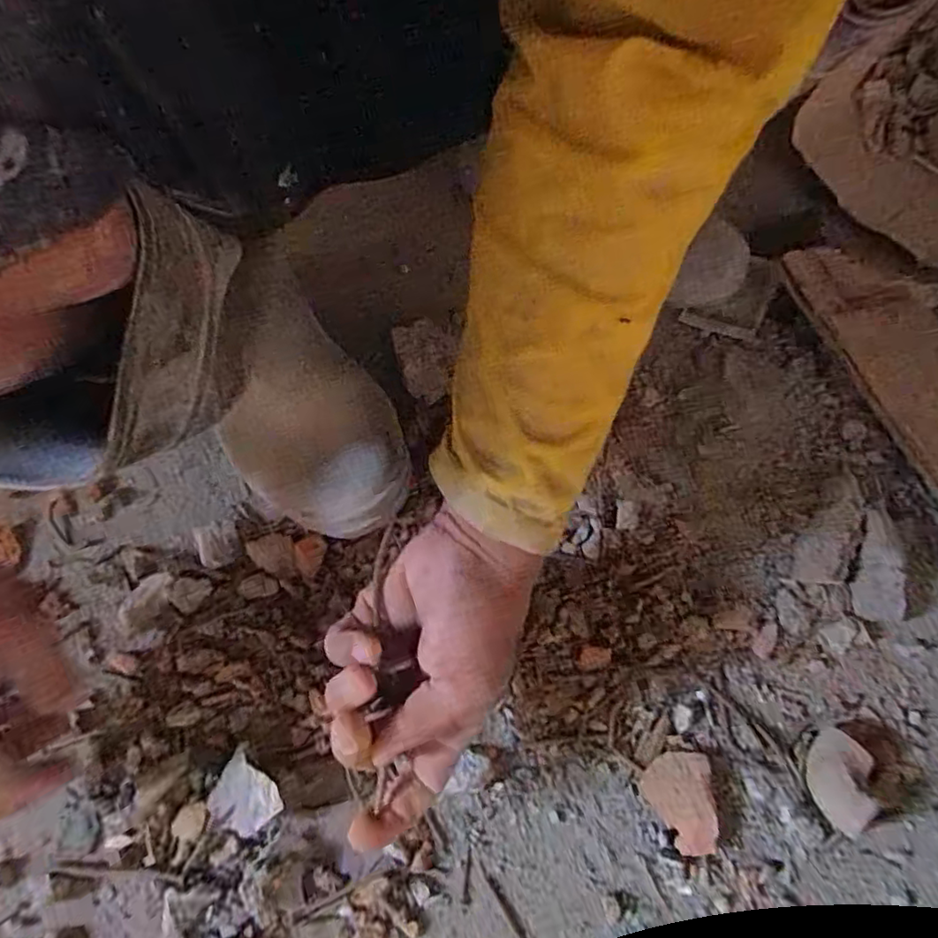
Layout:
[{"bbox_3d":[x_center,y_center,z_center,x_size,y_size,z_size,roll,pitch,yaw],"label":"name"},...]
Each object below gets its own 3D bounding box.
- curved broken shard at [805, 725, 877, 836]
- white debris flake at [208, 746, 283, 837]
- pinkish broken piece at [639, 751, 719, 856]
[{"bbox_3d":[0.203,0.171,0.342,0.028,0.032,0.049,26,68,10],"label":"curved broken shard"},{"bbox_3d":[-0.122,0.177,0.332,0.038,0.005,0.034,39,86,10],"label":"white debris flake"},{"bbox_3d":[0.118,0.187,0.345,0.036,0.004,0.050,-9,70,17],"label":"pinkish broken piece"}]

